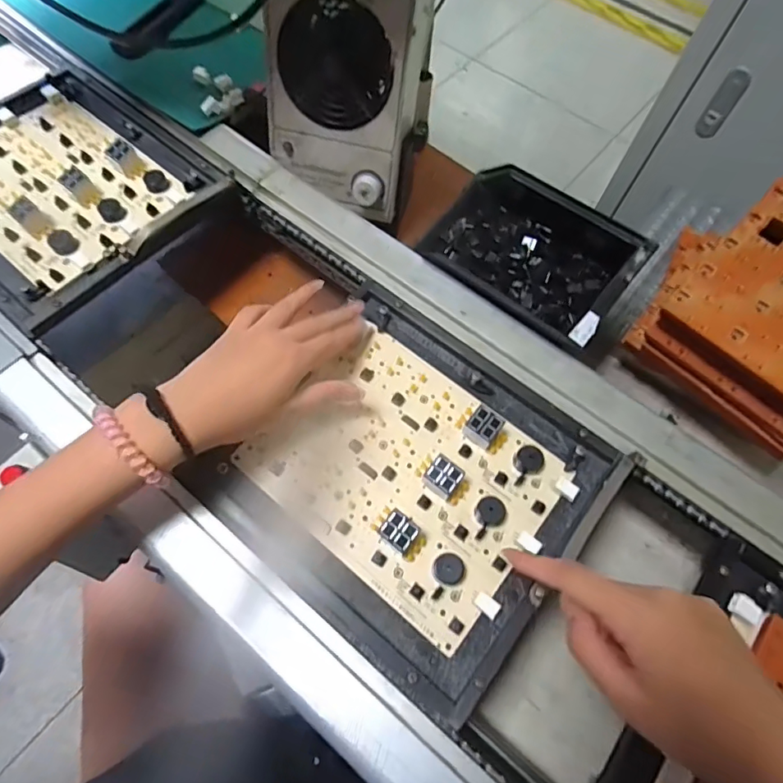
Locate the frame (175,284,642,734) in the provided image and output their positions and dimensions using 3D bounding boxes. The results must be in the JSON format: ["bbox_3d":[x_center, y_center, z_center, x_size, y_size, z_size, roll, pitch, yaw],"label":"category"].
[{"bbox_3d":[0.014,0.060,0.379,0.256,0.013,0.234,38,73,14],"label":"frame"}]

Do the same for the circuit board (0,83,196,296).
[{"bbox_3d":[-0.328,-0.203,0.491,0.223,0.025,0.162,35,68,20],"label":"circuit board"}]

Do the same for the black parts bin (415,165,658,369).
[{"bbox_3d":[0.135,-0.139,0.483,0.186,0.062,0.150,35,68,20],"label":"black parts bin"}]

